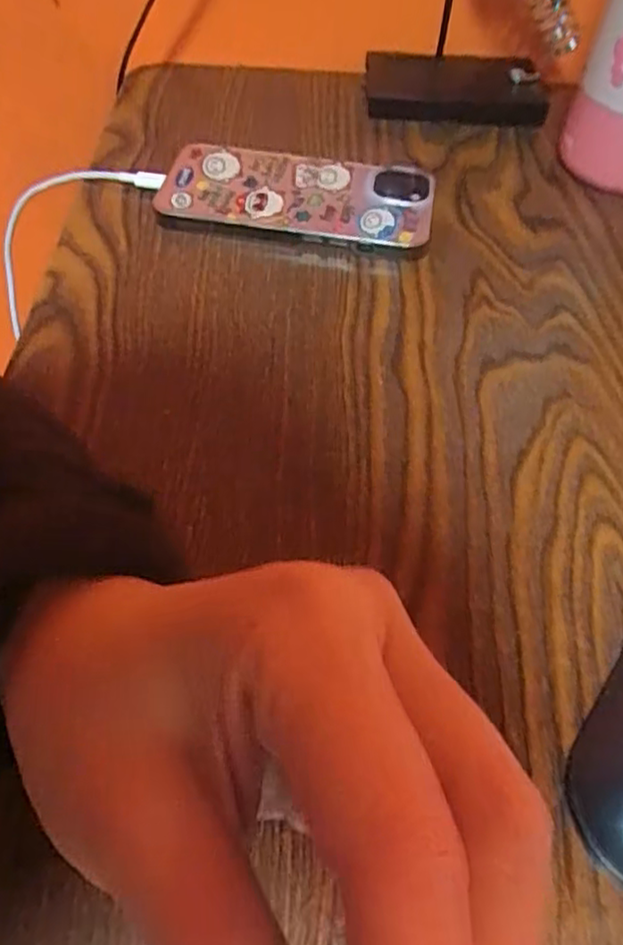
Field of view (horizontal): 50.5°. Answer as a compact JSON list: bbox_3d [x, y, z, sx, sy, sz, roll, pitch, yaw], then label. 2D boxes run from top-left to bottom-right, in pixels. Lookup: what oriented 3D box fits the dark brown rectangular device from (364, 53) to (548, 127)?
[{"bbox_3d":[0.087,-0.234,0.405,0.105,0.023,0.053,-2,55,-5],"label":"dark brown rectangular device"}]

